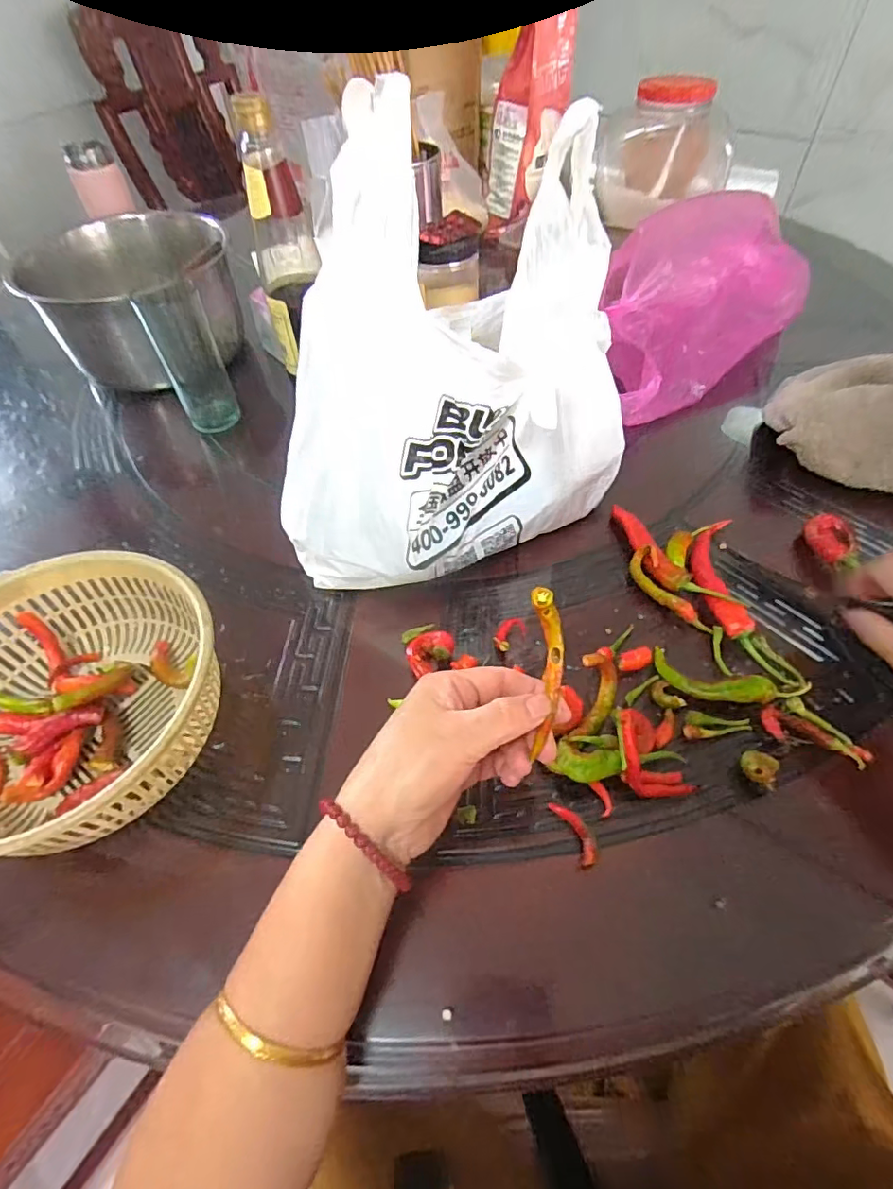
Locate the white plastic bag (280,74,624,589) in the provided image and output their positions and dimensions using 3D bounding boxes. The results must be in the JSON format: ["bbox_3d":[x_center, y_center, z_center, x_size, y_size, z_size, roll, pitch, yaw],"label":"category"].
[{"bbox_3d":[0.002,-0.148,0.383,0.273,0.256,0.138,-28,57,-17],"label":"white plastic bag"}]

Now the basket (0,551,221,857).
[{"bbox_3d":[-0.235,0.070,0.347,0.183,0.083,0.187,-1,53,2],"label":"basket"}]

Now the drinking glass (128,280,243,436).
[{"bbox_3d":[-0.253,-0.235,0.541,0.057,0.125,0.064,-19,55,-12],"label":"drinking glass"}]

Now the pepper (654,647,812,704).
[{"bbox_3d":[0.192,0.058,0.364,0.098,0.013,0.031,16,56,14],"label":"pepper"}]

